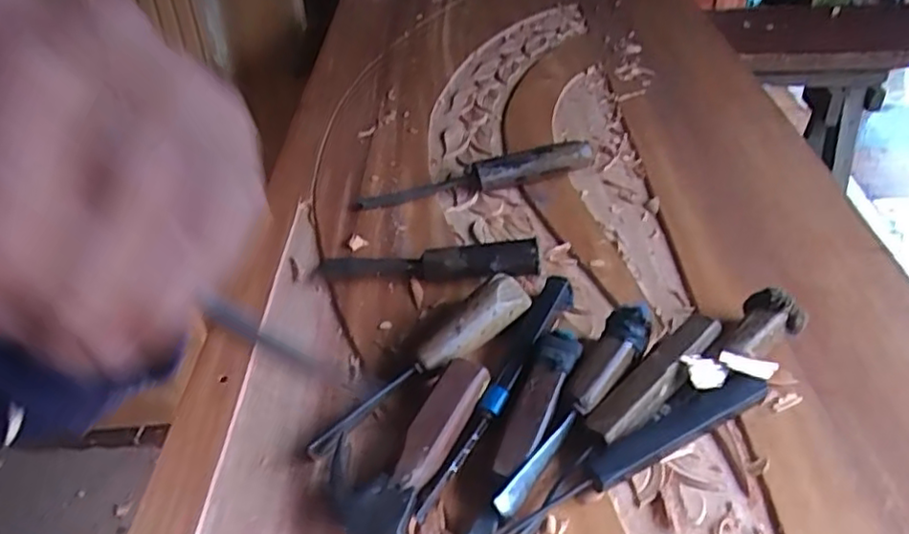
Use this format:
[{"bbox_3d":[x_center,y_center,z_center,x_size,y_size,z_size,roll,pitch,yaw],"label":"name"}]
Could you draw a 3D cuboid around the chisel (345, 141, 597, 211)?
[{"bbox_3d":[0.021,-0.094,0.672,0.247,0.040,0.023,-9,41,-4],"label":"chisel"}]

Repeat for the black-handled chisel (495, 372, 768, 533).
[{"bbox_3d":[0.106,0.125,0.426,0.242,0.024,0.029,-23,44,-20],"label":"black-handled chisel"}]

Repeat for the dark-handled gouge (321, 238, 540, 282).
[{"bbox_3d":[-0.028,-0.004,0.573,0.199,0.036,0.031,4,42,10],"label":"dark-handled gouge"}]

